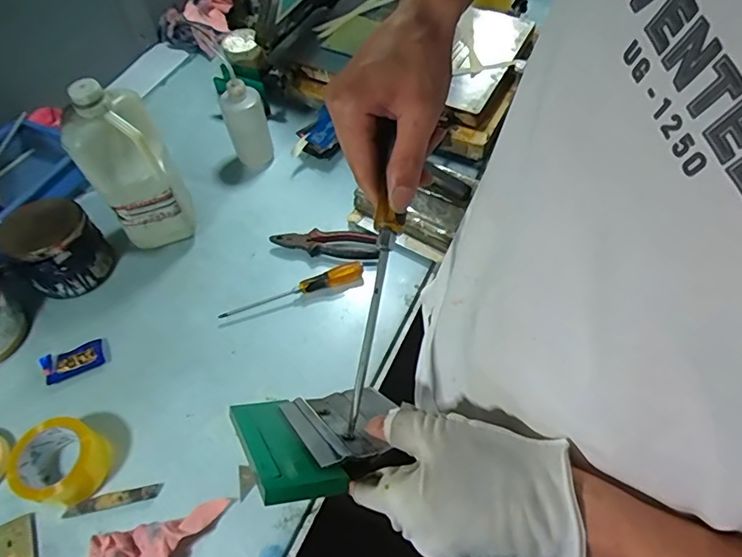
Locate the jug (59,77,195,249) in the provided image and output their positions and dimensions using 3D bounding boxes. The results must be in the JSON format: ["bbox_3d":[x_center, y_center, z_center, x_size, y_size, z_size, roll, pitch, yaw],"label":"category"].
[{"bbox_3d":[-0.373,-0.163,0.793,0.123,0.290,0.095,-31,60,-16],"label":"jug"}]

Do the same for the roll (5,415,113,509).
[{"bbox_3d":[-0.410,0.243,0.661,0.097,0.068,0.096,-2,56,3],"label":"roll"}]

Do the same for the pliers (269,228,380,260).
[{"bbox_3d":[-0.080,-0.057,0.863,0.187,0.020,0.058,4,57,6],"label":"pliers"}]

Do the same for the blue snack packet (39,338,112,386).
[{"bbox_3d":[-0.461,0.125,0.775,0.097,0.015,0.048,-24,58,-12],"label":"blue snack packet"}]

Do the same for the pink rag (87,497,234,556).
[{"bbox_3d":[-0.269,0.334,0.605,0.183,0.054,0.083,-16,57,-7],"label":"pink rag"}]

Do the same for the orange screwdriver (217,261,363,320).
[{"bbox_3d":[-0.129,0.020,0.817,0.240,0.025,0.028,-17,57,-7],"label":"orange screwdriver"}]

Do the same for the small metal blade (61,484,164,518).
[{"bbox_3d":[-0.345,0.297,0.664,0.125,0.004,0.020,-13,65,-6],"label":"small metal blade"}]

